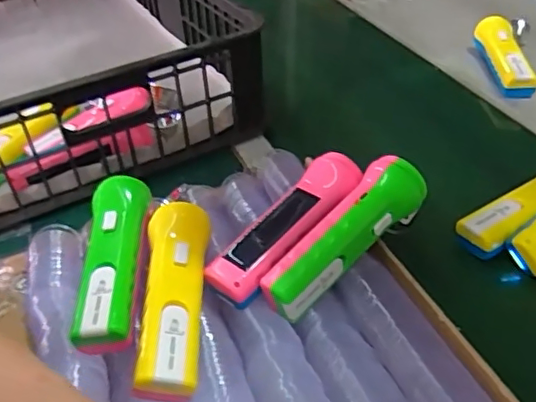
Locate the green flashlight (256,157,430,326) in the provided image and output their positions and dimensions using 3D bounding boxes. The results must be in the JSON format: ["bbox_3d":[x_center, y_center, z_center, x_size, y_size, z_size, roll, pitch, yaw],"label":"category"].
[{"bbox_3d":[0.060,0.026,0.449,0.159,0.039,0.048,-42,52,-20],"label":"green flashlight"}]

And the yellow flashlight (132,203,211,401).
[{"bbox_3d":[-0.067,0.074,0.427,0.047,0.053,0.159,-4,40,0],"label":"yellow flashlight"}]

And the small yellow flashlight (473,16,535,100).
[{"bbox_3d":[0.325,-0.198,0.787,0.042,0.051,0.175,-1,41,4],"label":"small yellow flashlight"}]

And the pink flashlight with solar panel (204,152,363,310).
[{"bbox_3d":[0.017,0.019,0.462,0.044,0.029,0.157,30,64,33],"label":"pink flashlight with solar panel"}]

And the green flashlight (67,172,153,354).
[{"bbox_3d":[-0.124,0.050,0.458,0.043,0.053,0.152,-5,41,-1],"label":"green flashlight"}]

